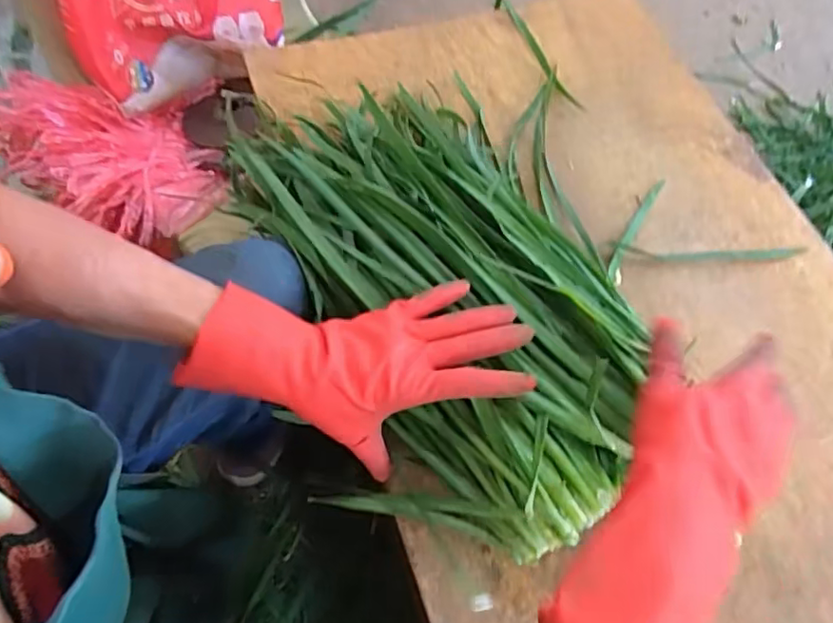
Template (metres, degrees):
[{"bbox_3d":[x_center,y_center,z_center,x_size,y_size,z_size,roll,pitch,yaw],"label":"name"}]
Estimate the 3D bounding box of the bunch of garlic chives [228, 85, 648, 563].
[{"bbox_3d":[0.009,-0.029,0.467,0.234,0.073,0.417,-17,65,-9],"label":"bunch of garlic chives"}]

